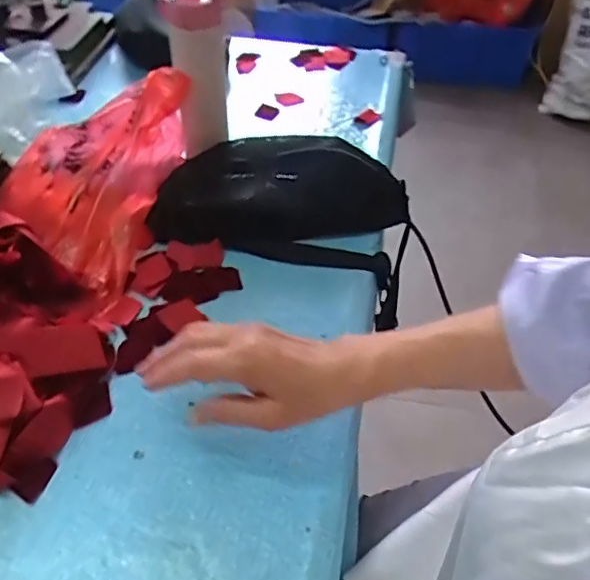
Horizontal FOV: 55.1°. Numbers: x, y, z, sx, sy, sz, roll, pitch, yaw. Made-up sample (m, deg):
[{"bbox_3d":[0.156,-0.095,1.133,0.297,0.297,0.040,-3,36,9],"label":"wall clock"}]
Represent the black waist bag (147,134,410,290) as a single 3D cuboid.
[{"bbox_3d":[-0.009,-0.109,0.630,0.255,0.078,0.147,12,50,8],"label":"black waist bag"}]

